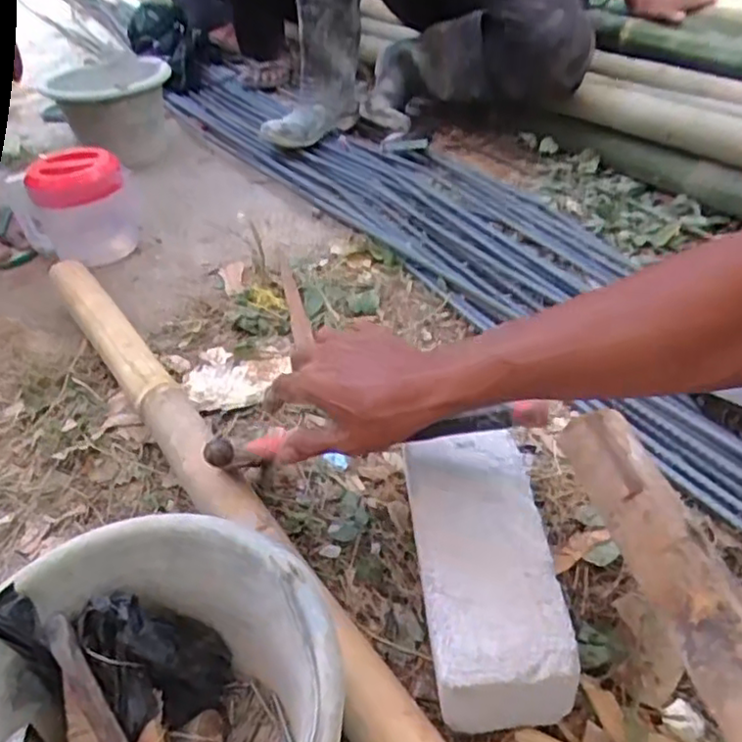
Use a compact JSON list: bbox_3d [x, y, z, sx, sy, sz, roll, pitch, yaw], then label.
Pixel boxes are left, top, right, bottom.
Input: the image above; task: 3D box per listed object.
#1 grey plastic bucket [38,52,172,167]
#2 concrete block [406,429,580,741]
[{"bbox_3d":[-0.536,-0.556,1.415,0.233,0.161,0.238,-16,38,-12],"label":"grey plastic bucket"},{"bbox_3d":[0.092,0.162,0.553,0.105,0.099,0.228,-6,37,1],"label":"concrete block"}]

